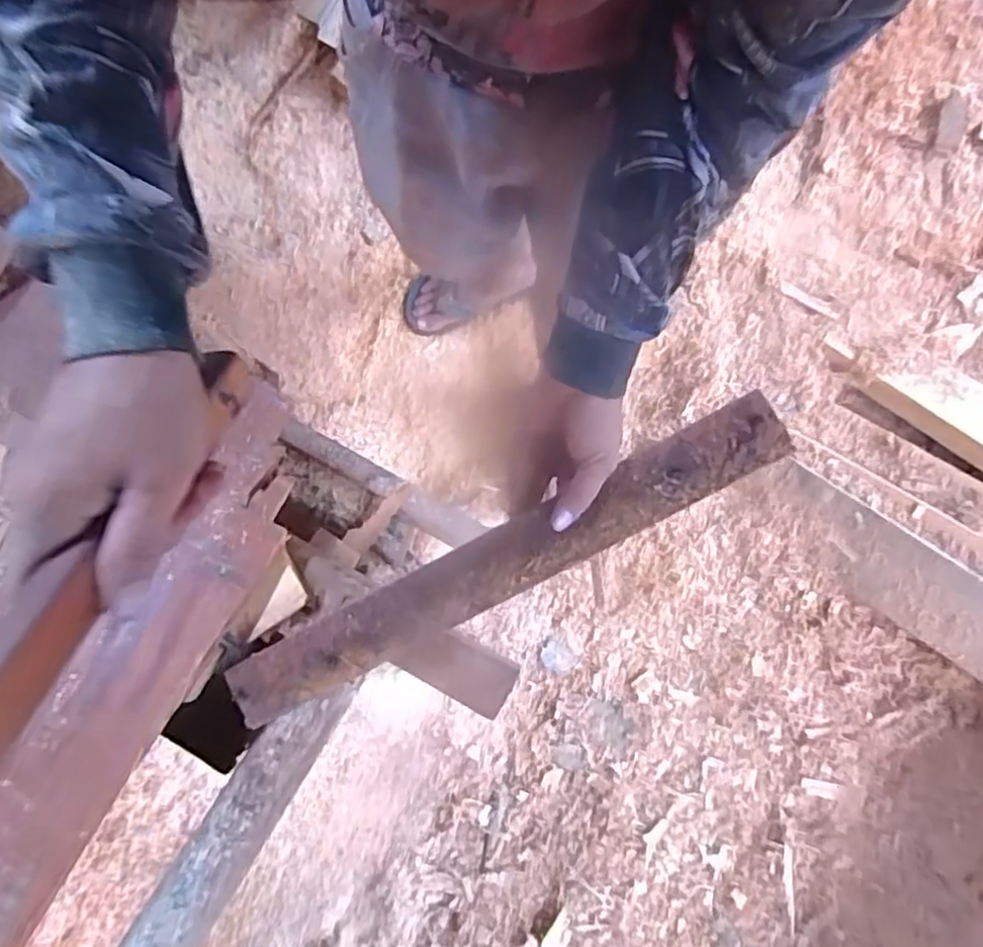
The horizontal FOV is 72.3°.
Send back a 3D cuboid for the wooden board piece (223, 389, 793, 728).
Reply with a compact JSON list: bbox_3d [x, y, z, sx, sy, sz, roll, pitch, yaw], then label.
[{"bbox_3d":[-0.002,0.076,0.537,0.484,0.013,0.053,-28,79,9],"label":"wooden board piece"}]

